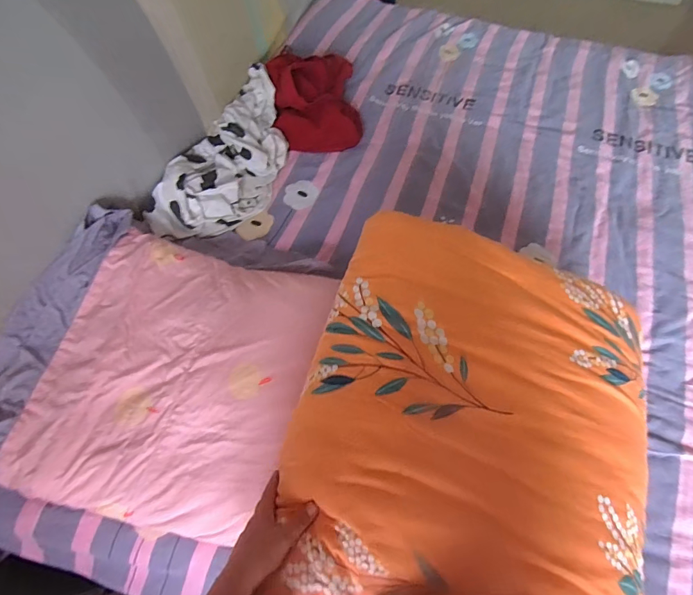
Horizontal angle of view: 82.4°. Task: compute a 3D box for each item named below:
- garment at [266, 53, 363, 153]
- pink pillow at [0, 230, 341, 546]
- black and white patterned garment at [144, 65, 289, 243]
[{"bbox_3d":[-0.079,-0.526,1.035,0.221,0.148,0.288,-6,64,-2],"label":"garment"},{"bbox_3d":[-0.271,0.131,0.696,0.432,0.096,0.486,12,66,10],"label":"pink pillow"},{"bbox_3d":[-0.281,-0.334,0.959,0.214,0.104,0.481,14,65,8],"label":"black and white patterned garment"}]

